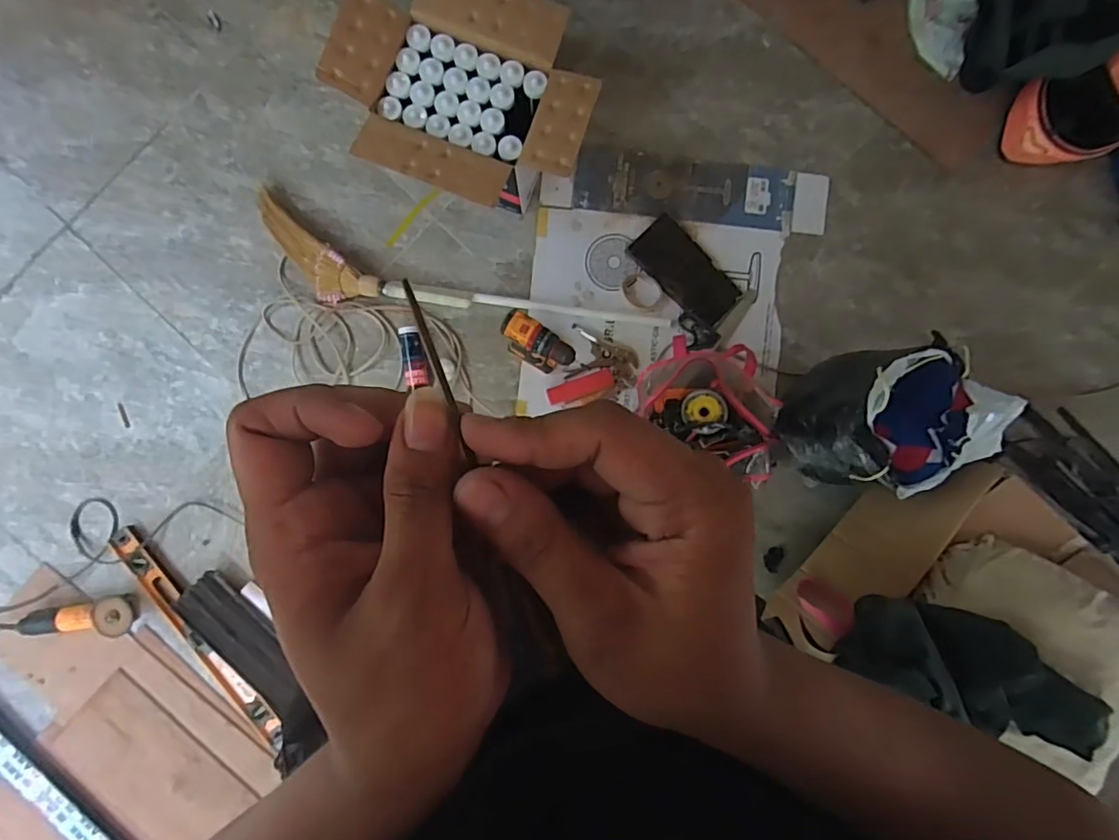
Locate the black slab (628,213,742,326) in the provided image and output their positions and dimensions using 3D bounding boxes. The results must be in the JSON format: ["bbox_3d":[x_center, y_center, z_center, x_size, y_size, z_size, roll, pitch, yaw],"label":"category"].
[{"bbox_3d":[0.290,-0.341,1.285,0.129,0.032,0.260,-43,90,-1],"label":"black slab"}]

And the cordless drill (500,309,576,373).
[{"bbox_3d":[-0.043,-0.151,1.178,0.143,0.228,0.058,32,89,-1],"label":"cordless drill"}]

